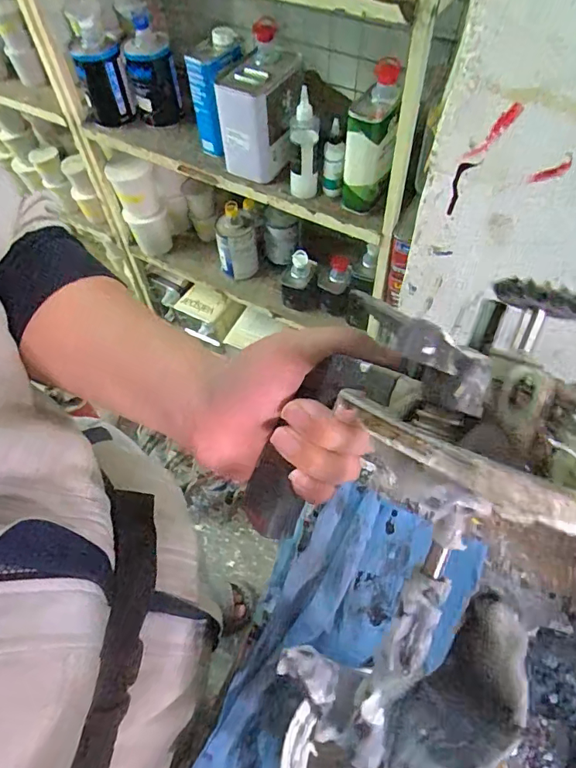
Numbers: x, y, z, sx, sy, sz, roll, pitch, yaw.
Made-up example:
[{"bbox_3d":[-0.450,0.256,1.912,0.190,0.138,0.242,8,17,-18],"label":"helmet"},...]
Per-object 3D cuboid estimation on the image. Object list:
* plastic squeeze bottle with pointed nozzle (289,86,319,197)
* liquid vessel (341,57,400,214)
[{"bbox_3d":[0.027,-0.415,0.839,0.053,0.211,0.050,4,65,7],"label":"plastic squeeze bottle with pointed nozzle"},{"bbox_3d":[0.136,-0.396,0.822,0.084,0.224,0.091,5,58,5],"label":"liquid vessel"}]

